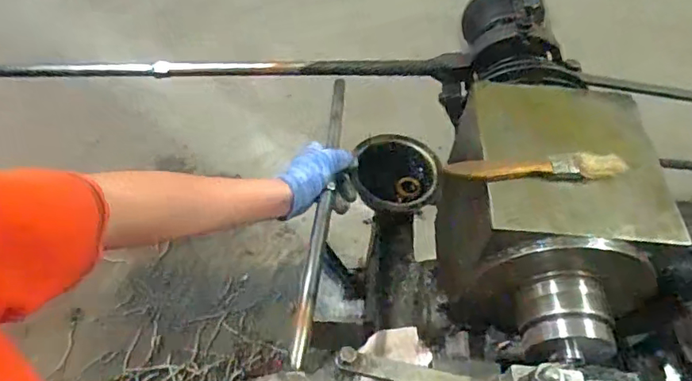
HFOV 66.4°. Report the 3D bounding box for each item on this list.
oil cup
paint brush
[{"bbox_3d":[0.070,-0.024,0.760,0.128,0.042,0.112,15,52,7],"label":"oil cup"},{"bbox_3d":[0.155,-0.020,0.429,0.145,0.018,0.020,2,52,-3],"label":"paint brush"}]

